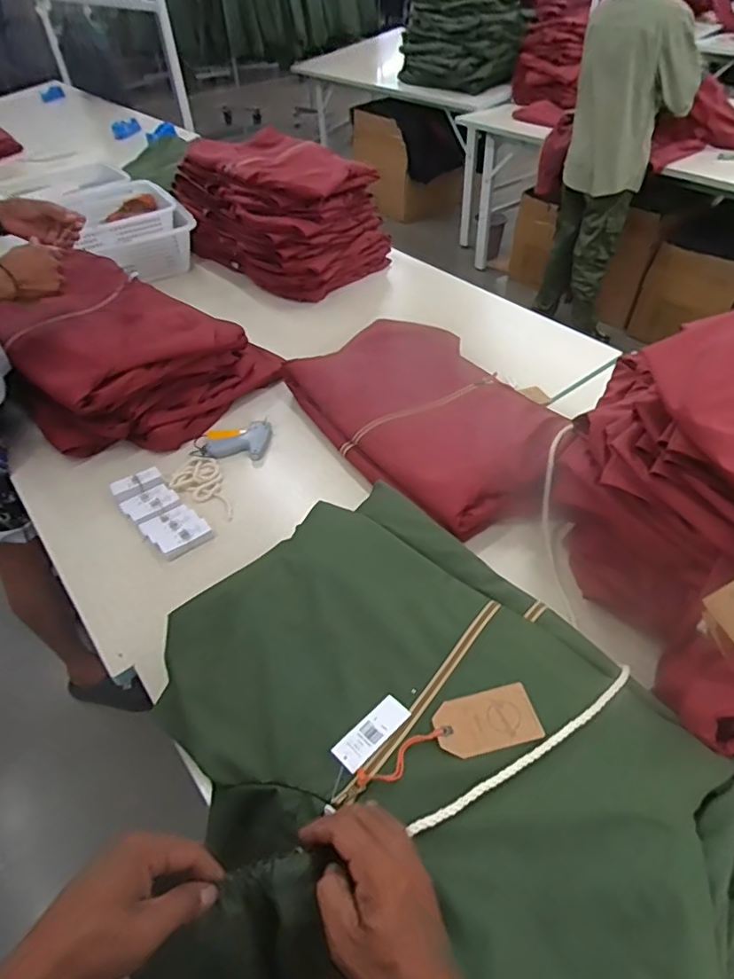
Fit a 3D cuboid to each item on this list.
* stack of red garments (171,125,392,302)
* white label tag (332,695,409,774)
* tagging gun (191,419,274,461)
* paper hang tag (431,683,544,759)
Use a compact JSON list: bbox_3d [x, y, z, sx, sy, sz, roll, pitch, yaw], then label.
[{"bbox_3d":[-0.243,-0.741,1.473,0.366,0.251,0.516,-38,56,-26],"label":"stack of red garments"},{"bbox_3d":[0.005,0.243,0.553,0.081,0.004,0.033,-36,54,-28],"label":"white label tag"},{"bbox_3d":[-0.250,-0.094,1.041,0.123,0.034,0.092,1,48,5],"label":"tagging gun"},{"bbox_3d":[0.117,0.229,0.547,0.098,0.004,0.057,-11,46,-7],"label":"paper hang tag"}]

